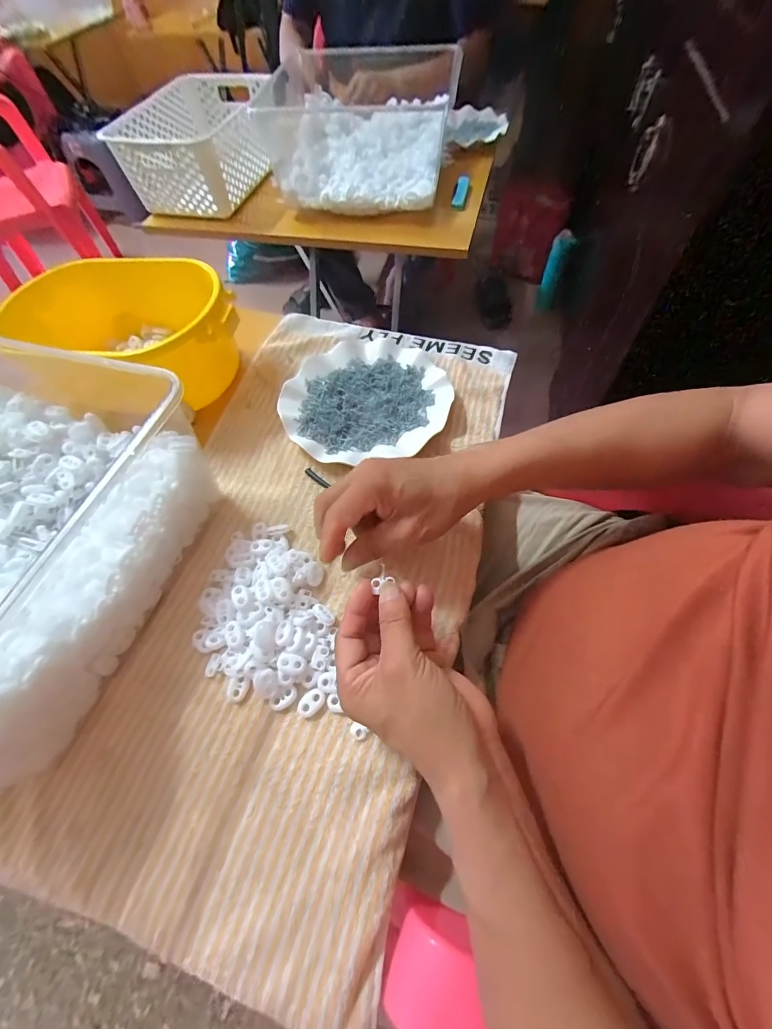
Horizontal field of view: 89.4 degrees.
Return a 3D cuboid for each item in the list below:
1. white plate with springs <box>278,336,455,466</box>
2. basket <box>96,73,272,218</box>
[{"bbox_3d":[-0.024,-0.133,0.440,0.180,0.017,0.171,-1,60,3],"label":"white plate with springs"},{"bbox_3d":[-0.337,-0.677,0.719,0.230,0.108,0.318,14,62,11],"label":"basket"}]

